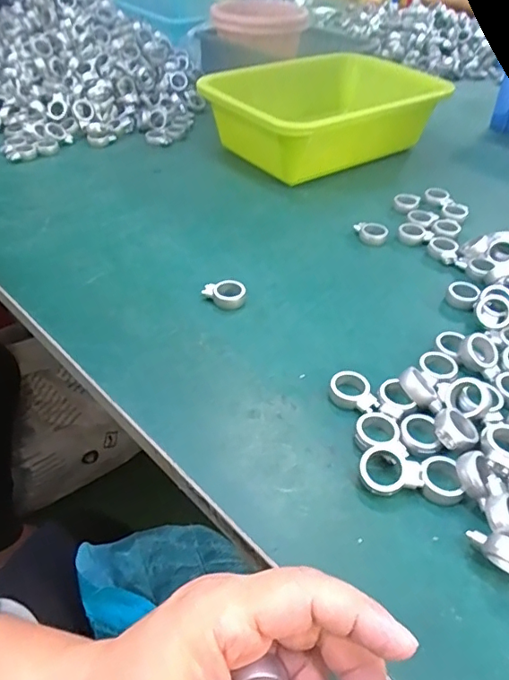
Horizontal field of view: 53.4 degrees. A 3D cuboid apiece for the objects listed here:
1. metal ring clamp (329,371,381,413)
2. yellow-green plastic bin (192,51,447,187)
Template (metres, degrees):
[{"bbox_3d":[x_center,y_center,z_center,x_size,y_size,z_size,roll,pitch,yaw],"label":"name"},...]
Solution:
[{"bbox_3d":[0.063,0.036,0.327,0.024,0.012,0.033,-12,43,-13],"label":"metal ring clamp"},{"bbox_3d":[0.086,-0.273,0.619,0.286,0.081,0.186,-27,48,-27],"label":"yellow-green plastic bin"}]

